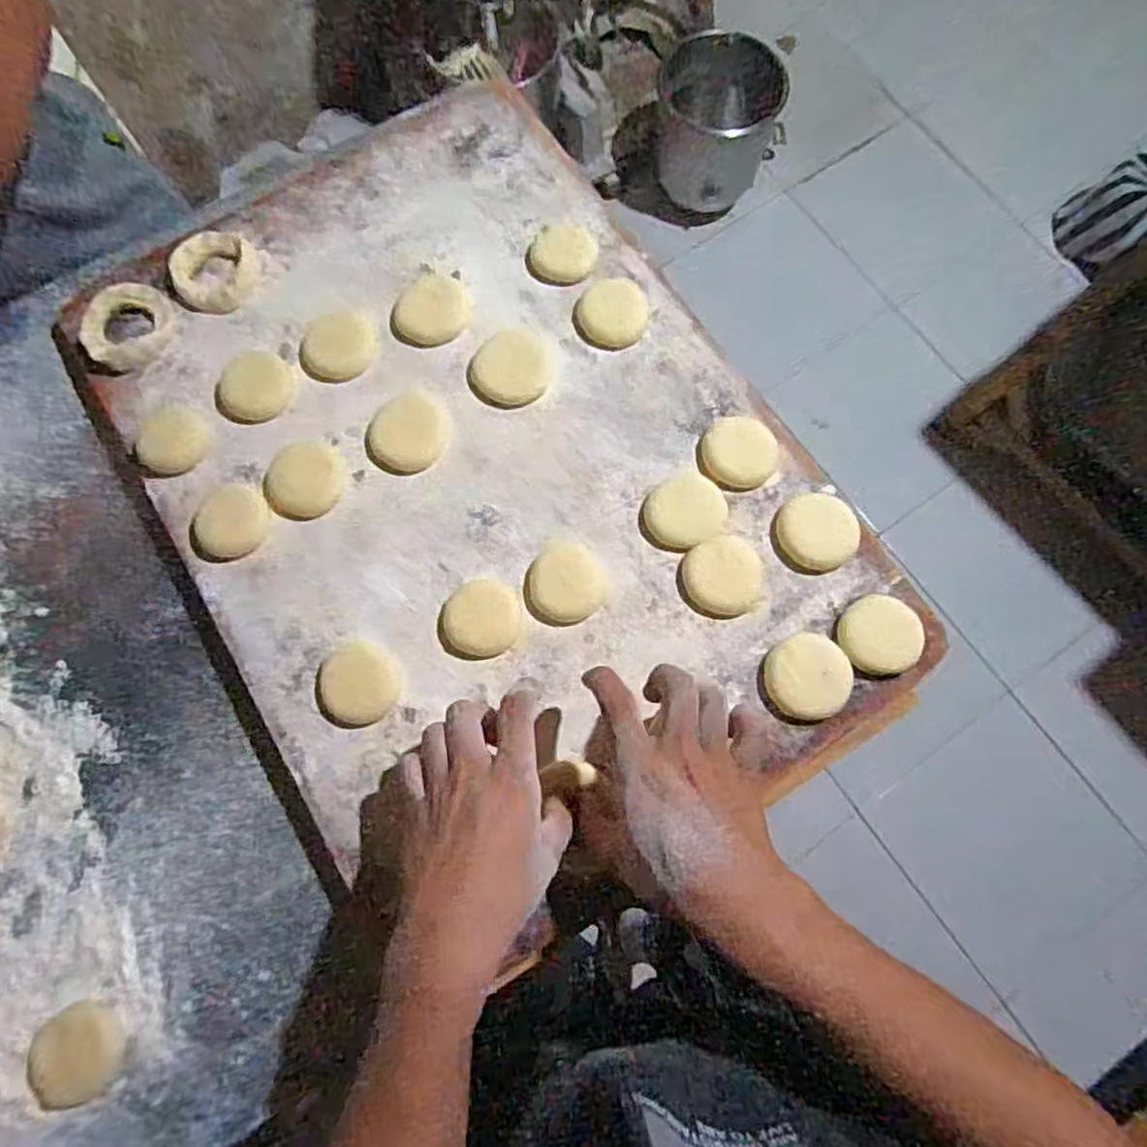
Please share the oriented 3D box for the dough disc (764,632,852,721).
[{"bbox_3d":[0.156,0.068,0.456,0.055,0.009,0.054,8,75,2],"label":"dough disc"}]

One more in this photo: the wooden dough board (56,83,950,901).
[{"bbox_3d":[-0.078,-0.078,0.507,0.427,0.026,0.599,-32,77,-9],"label":"wooden dough board"}]

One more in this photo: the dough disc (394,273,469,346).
[{"bbox_3d":[-0.109,-0.204,0.534,0.052,0.009,0.059,37,78,9],"label":"dough disc"}]

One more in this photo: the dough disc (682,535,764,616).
[{"bbox_3d":[0.104,0.001,0.479,0.054,0.005,0.055,0,75,0],"label":"dough disc"}]

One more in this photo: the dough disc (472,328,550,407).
[{"bbox_3d":[-0.048,-0.156,0.521,0.058,0.006,0.064,-4,75,-1],"label":"dough disc"}]

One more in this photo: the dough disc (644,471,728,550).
[{"bbox_3d":[0.080,-0.044,0.487,0.056,0.011,0.048,-21,76,-6],"label":"dough disc"}]

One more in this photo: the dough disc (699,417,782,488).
[{"bbox_3d":[0.121,-0.088,0.500,0.052,0.008,0.052,0,75,0],"label":"dough disc"}]

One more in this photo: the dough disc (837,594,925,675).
[{"bbox_3d":[0.206,0.041,0.461,0.054,0.013,0.050,0,75,0],"label":"dough disc"}]

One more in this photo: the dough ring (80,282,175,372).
[{"bbox_3d":[-0.354,-0.198,0.542,0.079,0.015,0.069,42,79,10],"label":"dough ring"}]

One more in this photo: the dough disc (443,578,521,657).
[{"bbox_3d":[-0.063,0.030,0.475,0.050,0.004,0.052,-6,75,-2],"label":"dough disc"}]

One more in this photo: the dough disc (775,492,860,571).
[{"bbox_3d":[0.172,-0.030,0.482,0.054,0.011,0.053,0,75,0],"label":"dough disc"}]

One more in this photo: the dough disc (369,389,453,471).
[{"bbox_3d":[-0.121,-0.106,0.510,0.059,0.008,0.066,-1,75,-1],"label":"dough disc"}]

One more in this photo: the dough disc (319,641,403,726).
[{"bbox_3d":[-0.141,0.073,0.458,0.052,0.004,0.052,-7,75,-2],"label":"dough disc"}]

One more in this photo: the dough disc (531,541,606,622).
[{"bbox_3d":[-0.004,0.005,0.476,0.051,0.008,0.053,0,75,0],"label":"dough disc"}]

